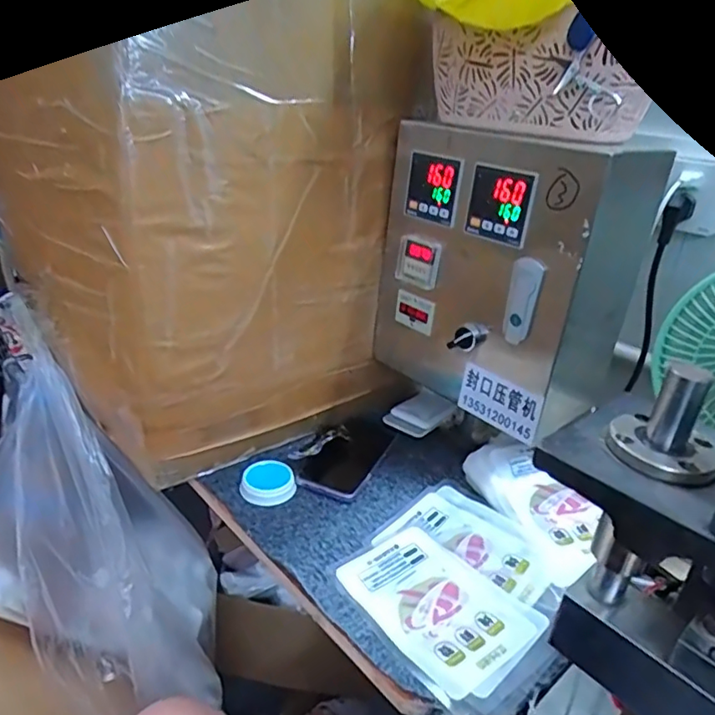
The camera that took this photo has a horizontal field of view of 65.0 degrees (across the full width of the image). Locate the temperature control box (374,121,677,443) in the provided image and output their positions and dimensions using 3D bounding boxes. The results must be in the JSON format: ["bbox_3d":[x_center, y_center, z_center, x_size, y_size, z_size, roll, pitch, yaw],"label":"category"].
[{"bbox_3d":[0.161,-0.096,0.653,0.146,0.298,0.250,-18,34,-40],"label":"temperature control box"}]

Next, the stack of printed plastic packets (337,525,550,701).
[{"bbox_3d":[0.076,0.229,0.527,0.118,0.010,0.168,-17,33,-39],"label":"stack of printed plastic packets"}]

